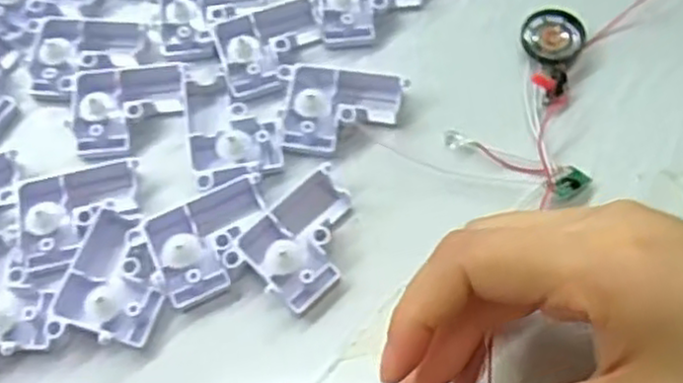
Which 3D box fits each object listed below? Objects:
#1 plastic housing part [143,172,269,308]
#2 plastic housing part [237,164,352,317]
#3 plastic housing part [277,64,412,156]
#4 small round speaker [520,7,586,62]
[{"bbox_3d":[-0.047,0.018,0.271,0.047,0.012,0.035,-26,66,-9],"label":"plastic housing part"},{"bbox_3d":[-0.012,0.017,0.271,0.037,0.012,0.049,36,71,18],"label":"plastic housing part"},{"bbox_3d":[0.000,-0.033,0.294,0.050,0.012,0.035,3,65,5],"label":"plastic housing part"},{"bbox_3d":[0.089,-0.066,0.306,0.025,0.004,0.025,-1,64,3],"label":"small round speaker"}]

